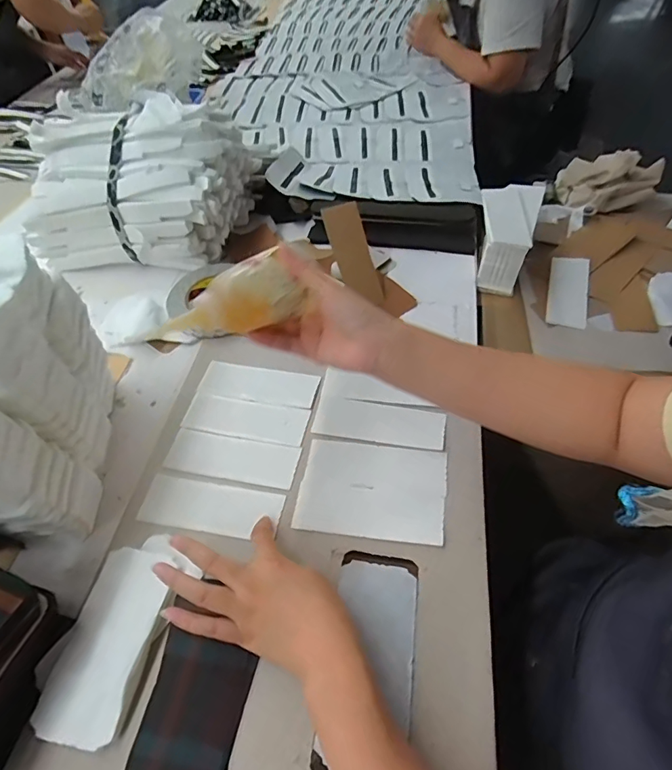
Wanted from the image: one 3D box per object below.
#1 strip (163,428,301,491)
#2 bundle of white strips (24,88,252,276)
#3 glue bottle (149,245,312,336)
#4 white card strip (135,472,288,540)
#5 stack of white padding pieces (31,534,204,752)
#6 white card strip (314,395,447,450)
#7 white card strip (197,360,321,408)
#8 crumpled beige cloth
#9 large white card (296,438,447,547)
[{"bbox_3d":[-0.116,0.080,0.515,0.147,0.004,0.053,8,53,11],"label":"strip"},{"bbox_3d":[-0.306,-0.311,0.725,0.317,0.188,0.210,0,52,5],"label":"bundle of white strips"},{"bbox_3d":[-0.090,-0.070,0.395,0.126,0.041,0.047,-27,54,-24],"label":"glue bottle"},{"bbox_3d":[-0.128,0.125,0.476,0.145,0.004,0.052,7,55,10],"label":"white card strip"},{"bbox_3d":[-0.187,0.212,0.400,0.083,0.012,0.157,14,54,15],"label":"stack of white padding pieces"},{"bbox_3d":[0.048,0.042,0.521,0.145,0.007,0.048,8,65,13],"label":"white card strip"},{"bbox_3d":[-0.096,-0.003,0.577,0.151,0.009,0.050,8,59,13],"label":"white card strip"},{"bbox_3d":[0.461,-0.348,0.773,0.146,0.063,0.094,-18,52,-9],"label":"crumpled beige cloth"},{"bbox_3d":[0.037,0.107,0.477,0.146,0.006,0.102,5,52,9],"label":"large white card"}]

